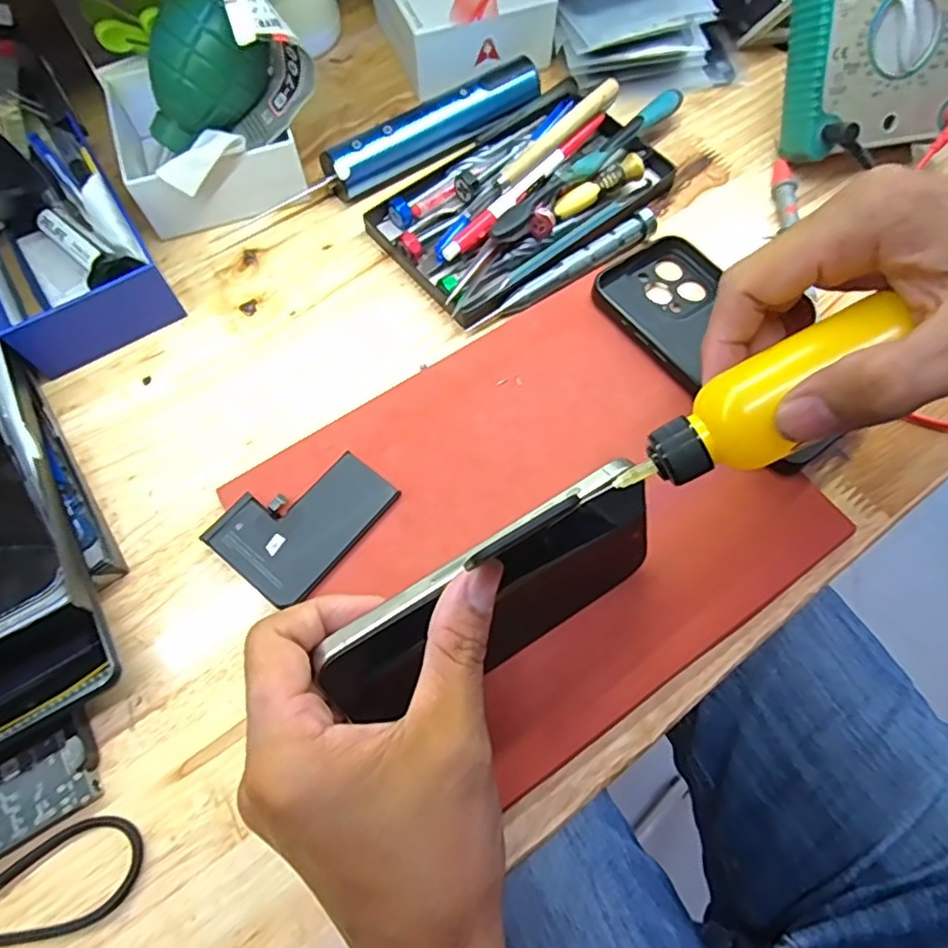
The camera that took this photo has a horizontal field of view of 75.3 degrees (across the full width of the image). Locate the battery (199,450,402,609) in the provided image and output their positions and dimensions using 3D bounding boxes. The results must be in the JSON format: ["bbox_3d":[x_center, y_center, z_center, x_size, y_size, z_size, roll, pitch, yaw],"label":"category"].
[{"bbox_3d":[-0.082,0.019,0.294,0.059,0.006,0.076,37,72,14],"label":"battery"}]

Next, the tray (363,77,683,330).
[{"bbox_3d":[0.040,-0.183,0.374,0.204,0.035,0.105,-36,72,-14],"label":"tray"}]

